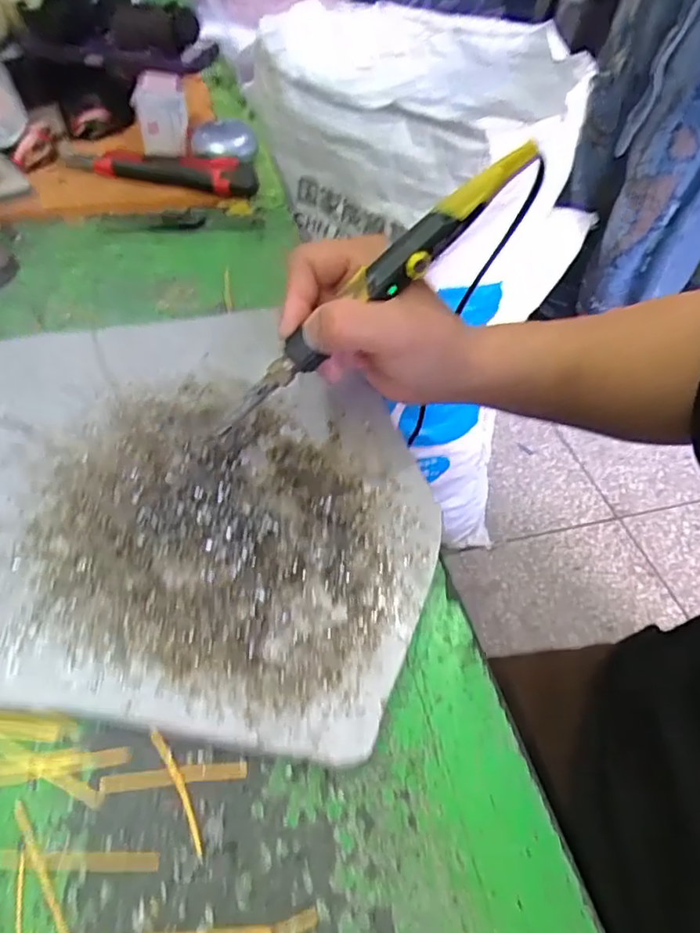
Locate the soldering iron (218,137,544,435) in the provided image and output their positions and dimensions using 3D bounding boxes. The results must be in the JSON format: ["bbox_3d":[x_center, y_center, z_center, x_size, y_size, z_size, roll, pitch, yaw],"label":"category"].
[{"bbox_3d":[0.009,-0.081,0.274,0.190,0.014,0.014,-41,58,10],"label":"soldering iron"}]

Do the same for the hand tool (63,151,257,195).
[{"bbox_3d":[-0.166,-0.259,0.505,0.180,0.029,0.042,12,51,4],"label":"hand tool"}]

